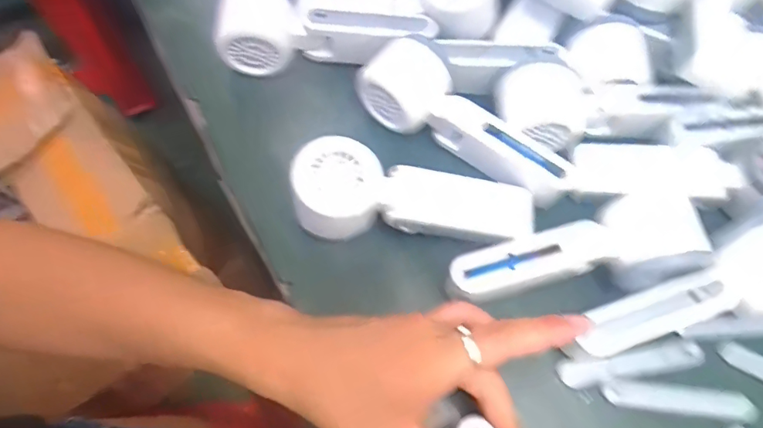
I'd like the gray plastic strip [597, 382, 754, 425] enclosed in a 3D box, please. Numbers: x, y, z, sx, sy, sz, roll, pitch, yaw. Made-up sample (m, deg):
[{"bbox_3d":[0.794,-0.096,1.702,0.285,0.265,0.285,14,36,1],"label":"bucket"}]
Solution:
[{"bbox_3d":[0.191,0.120,0.325,0.093,0.005,0.017,8,67,0],"label":"gray plastic strip"}]

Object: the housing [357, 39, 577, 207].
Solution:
[{"bbox_3d":[0.062,-0.064,0.376,0.169,0.043,0.057,37,70,12],"label":"housing"}]

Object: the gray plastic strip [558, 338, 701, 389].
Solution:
[{"bbox_3d":[0.163,0.098,0.333,0.094,0.006,0.015,-7,68,-6],"label":"gray plastic strip"}]

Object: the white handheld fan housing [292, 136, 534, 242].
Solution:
[{"bbox_3d":[0.015,-0.015,0.347,0.147,0.035,0.059,3,67,-2],"label":"white handheld fan housing"}]

